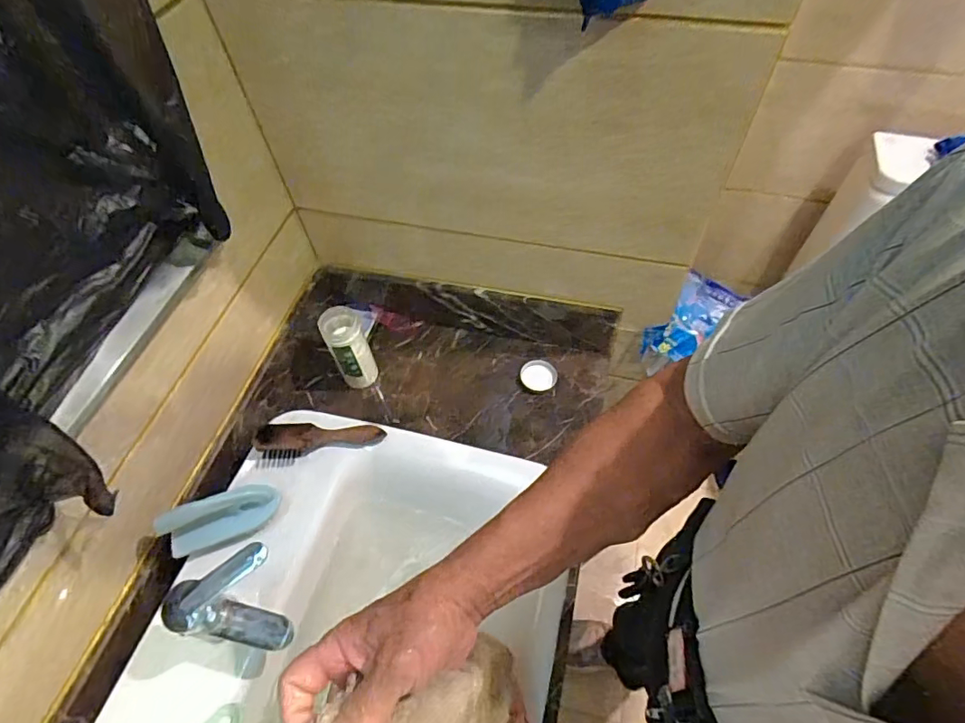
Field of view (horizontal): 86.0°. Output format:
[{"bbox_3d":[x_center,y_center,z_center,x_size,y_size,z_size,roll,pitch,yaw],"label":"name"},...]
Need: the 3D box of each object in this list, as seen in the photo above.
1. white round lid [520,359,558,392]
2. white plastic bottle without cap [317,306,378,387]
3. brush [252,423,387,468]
[{"bbox_3d":[0.092,0.021,0.843,0.058,0.006,0.060,-1,56,2],"label":"white round lid"},{"bbox_3d":[-0.211,-0.019,0.826,0.060,0.126,0.074,-23,58,-12],"label":"white plastic bottle without cap"},{"bbox_3d":[-0.214,0.105,0.674,0.163,0.024,0.052,-4,56,0],"label":"brush"}]

